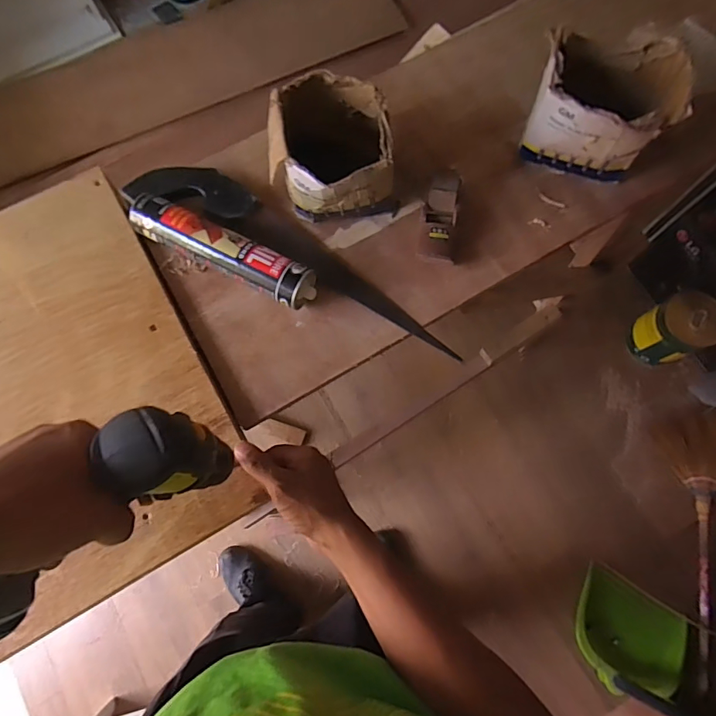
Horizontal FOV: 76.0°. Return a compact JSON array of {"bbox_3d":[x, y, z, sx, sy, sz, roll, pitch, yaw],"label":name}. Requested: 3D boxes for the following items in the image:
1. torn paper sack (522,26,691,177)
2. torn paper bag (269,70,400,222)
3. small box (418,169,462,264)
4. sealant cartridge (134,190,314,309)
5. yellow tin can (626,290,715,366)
[{"bbox_3d":[0.272,-0.292,0.521,0.137,0.105,0.132,13,78,4],"label":"torn paper sack"},{"bbox_3d":[-0.029,-0.232,0.518,0.139,0.098,0.137,-7,78,0],"label":"torn paper bag"},{"bbox_3d":[0.093,-0.159,0.528,0.041,0.038,0.102,3,78,2],"label":"small box"},{"bbox_3d":[-0.152,-0.118,0.516,0.224,0.043,0.047,25,80,6],"label":"sealant cartridge"},{"bbox_3d":[0.859,-0.074,1.249,0.158,0.219,0.159,-30,76,-7],"label":"yellow tin can"}]

